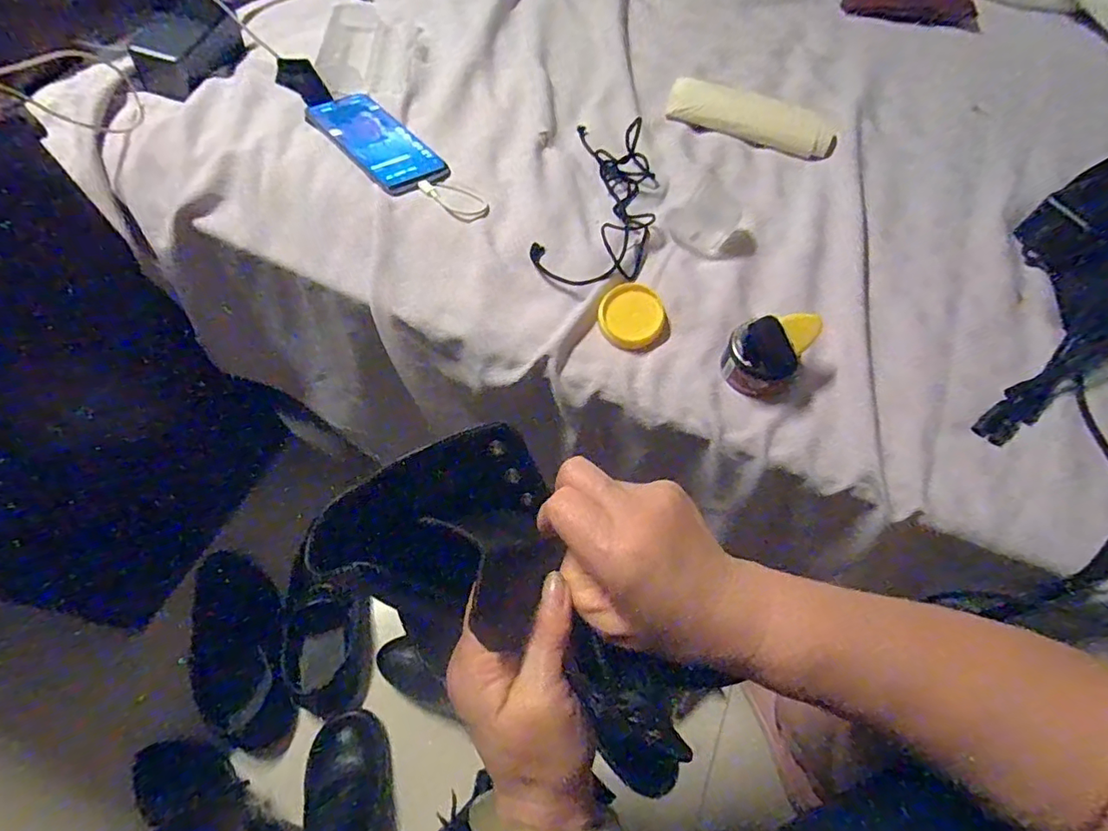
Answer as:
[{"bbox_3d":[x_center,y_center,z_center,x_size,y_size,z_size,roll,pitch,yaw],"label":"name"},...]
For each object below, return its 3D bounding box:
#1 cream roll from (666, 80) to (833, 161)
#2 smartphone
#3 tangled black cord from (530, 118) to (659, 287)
[{"bbox_3d":[0.217,-0.325,0.601,0.182,0.023,0.043,23,62,9],"label":"cream roll"},{"bbox_3d":[-0.183,-0.282,0.557,0.074,0.010,0.164,-37,70,-22],"label":"smartphone"},{"bbox_3d":[0.049,-0.211,0.518,0.099,0.032,0.209,15,61,4],"label":"tangled black cord"}]

